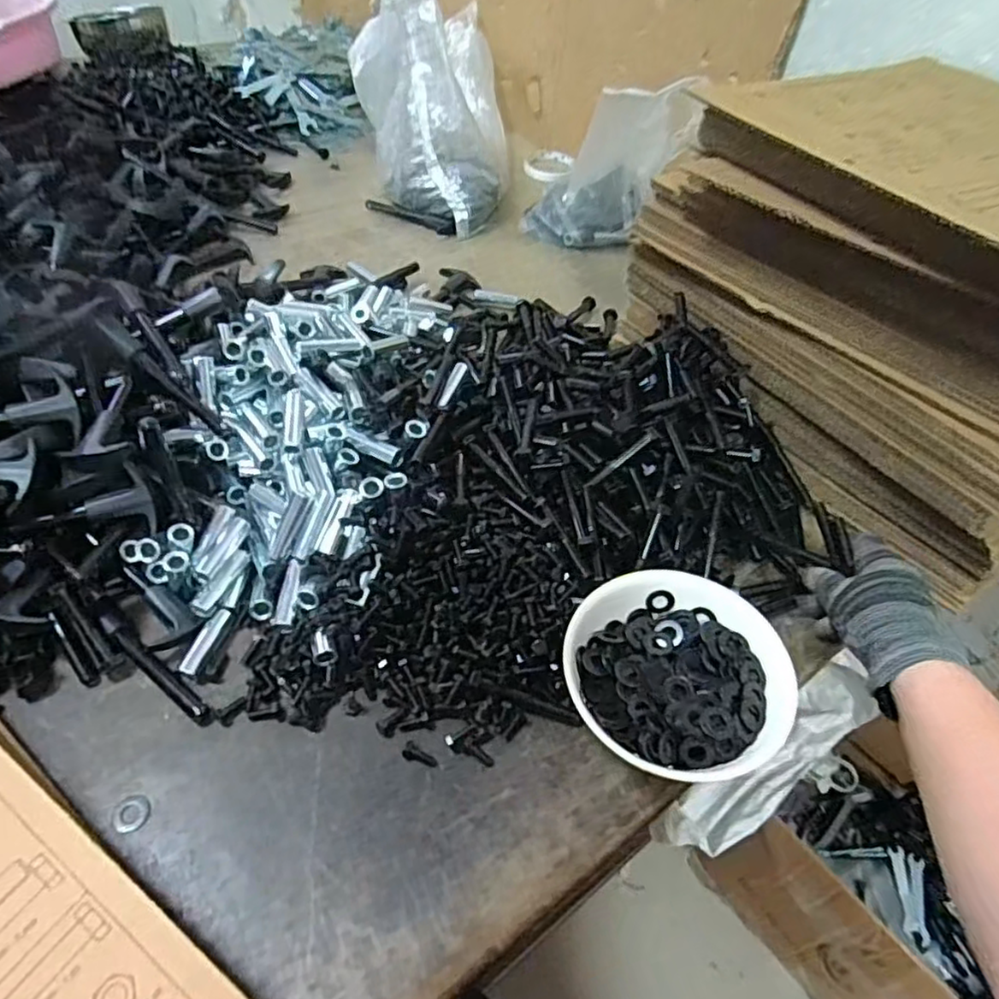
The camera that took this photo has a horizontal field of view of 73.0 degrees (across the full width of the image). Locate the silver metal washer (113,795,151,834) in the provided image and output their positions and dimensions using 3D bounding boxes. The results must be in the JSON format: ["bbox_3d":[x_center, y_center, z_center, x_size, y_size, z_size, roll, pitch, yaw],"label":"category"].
[{"bbox_3d":[-0.209,0.179,0.384,0.020,0.004,0.019,4,47,-4],"label":"silver metal washer"}]

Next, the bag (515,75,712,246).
[{"bbox_3d":[0.132,-0.409,0.824,0.133,0.196,0.154,-20,53,-23],"label":"bag"}]

